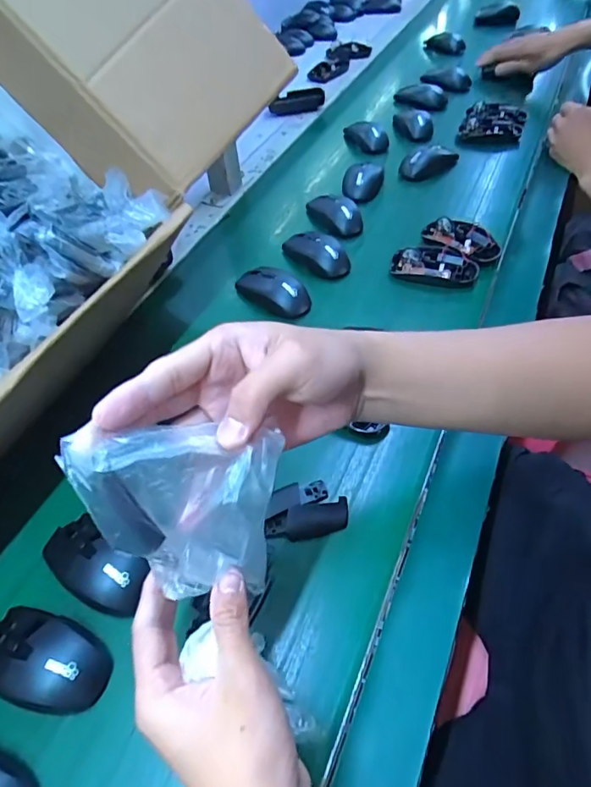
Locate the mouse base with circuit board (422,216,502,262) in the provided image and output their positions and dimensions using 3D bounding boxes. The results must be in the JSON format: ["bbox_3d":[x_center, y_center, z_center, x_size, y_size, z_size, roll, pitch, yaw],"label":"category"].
[{"bbox_3d":[0.219,-0.204,0.626,0.104,0.020,0.053,31,59,24],"label":"mouse base with circuit board"}]

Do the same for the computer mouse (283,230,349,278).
[{"bbox_3d":[0.026,-0.185,0.622,0.100,0.026,0.050,35,61,27],"label":"computer mouse"}]

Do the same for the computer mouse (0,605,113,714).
[{"bbox_3d":[-0.187,0.191,0.347,0.105,0.030,0.056,10,53,11],"label":"computer mouse"}]

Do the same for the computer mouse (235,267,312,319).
[{"bbox_3d":[-0.027,-0.127,0.582,0.052,0.030,0.095,-37,59,-23],"label":"computer mouse"}]

